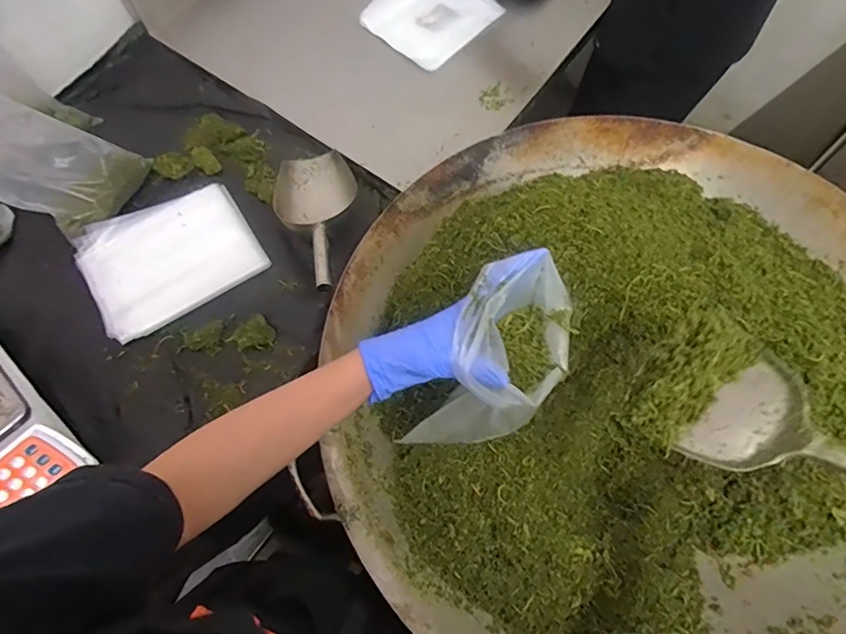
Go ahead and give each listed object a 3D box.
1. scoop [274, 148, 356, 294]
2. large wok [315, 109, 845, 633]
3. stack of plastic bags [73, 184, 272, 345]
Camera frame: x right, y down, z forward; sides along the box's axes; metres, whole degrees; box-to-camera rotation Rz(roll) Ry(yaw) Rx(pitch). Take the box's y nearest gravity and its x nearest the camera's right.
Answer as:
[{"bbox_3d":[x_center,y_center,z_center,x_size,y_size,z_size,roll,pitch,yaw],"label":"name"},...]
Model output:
[{"bbox_3d":[-0.158,-0.147,0.755,0.124,0.053,0.292,-8,50,-3],"label":"scoop"},{"bbox_3d":[0.259,0.067,0.668,0.741,0.190,0.773,-1,66,2],"label":"large wok"},{"bbox_3d":[-0.383,-0.095,0.761,0.242,0.020,0.198,-30,73,-10],"label":"stack of plastic bags"}]

